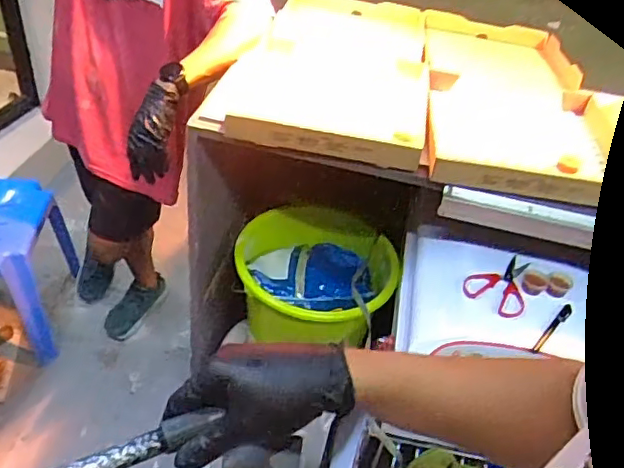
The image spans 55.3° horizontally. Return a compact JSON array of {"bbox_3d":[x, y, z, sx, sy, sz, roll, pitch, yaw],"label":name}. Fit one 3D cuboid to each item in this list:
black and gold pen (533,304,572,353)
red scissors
[{"bbox_3d":[0.380,0.149,0.942,0.015,0.012,0.110,35,62,30],"label":"black and gold pen"},{"bbox_3d":[0.325,0.081,1.013,0.100,0.013,0.139,28,45,24],"label":"red scissors"}]

